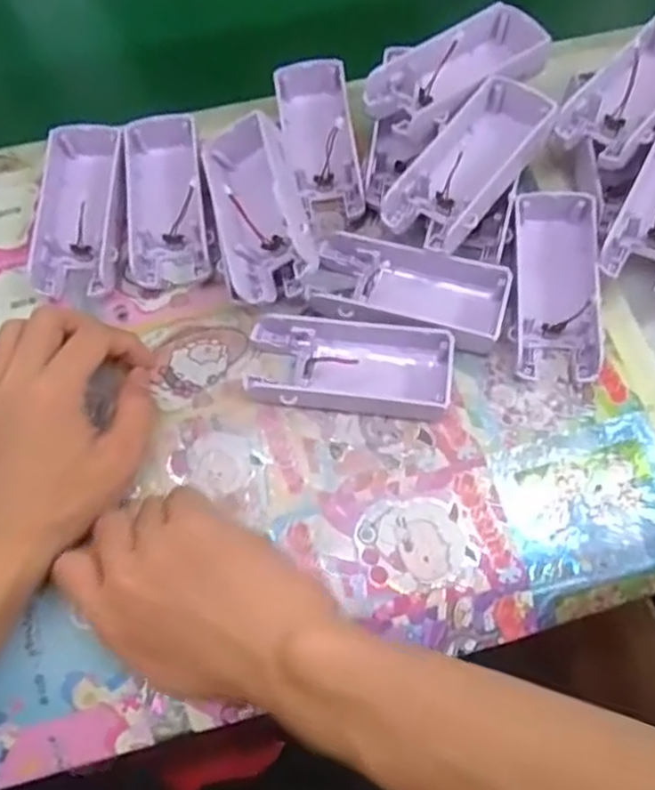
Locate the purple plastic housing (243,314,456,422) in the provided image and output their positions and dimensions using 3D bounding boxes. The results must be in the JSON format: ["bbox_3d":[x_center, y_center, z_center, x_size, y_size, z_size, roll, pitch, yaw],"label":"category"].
[{"bbox_3d":[0.013,-0.015,0.378,0.107,0.023,0.048,3,73,3],"label":"purple plastic housing"}]

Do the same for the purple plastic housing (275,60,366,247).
[{"bbox_3d":[-0.006,-0.155,0.435,0.044,0.026,0.109,-7,72,0],"label":"purple plastic housing"}]

